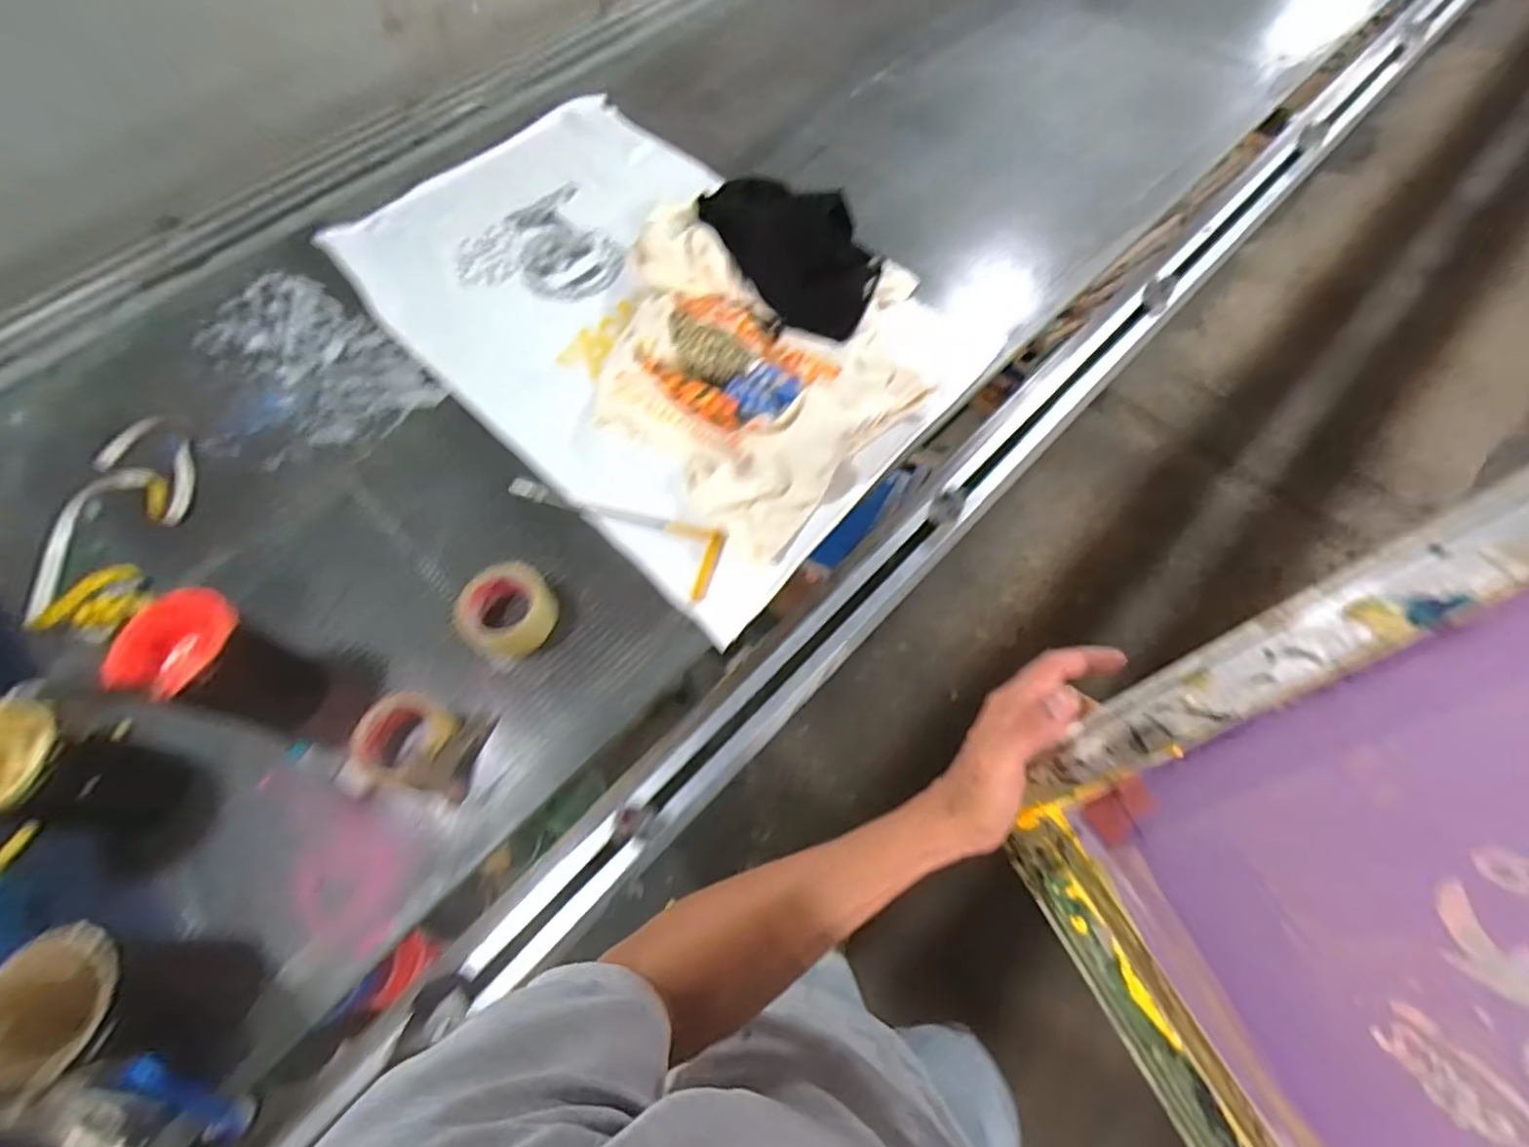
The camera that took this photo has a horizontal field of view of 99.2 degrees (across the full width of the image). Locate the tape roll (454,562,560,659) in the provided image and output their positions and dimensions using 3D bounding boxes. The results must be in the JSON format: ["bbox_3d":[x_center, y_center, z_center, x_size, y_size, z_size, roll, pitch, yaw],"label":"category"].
[{"bbox_3d":[-0.310,0.044,0.788,0.108,0.044,0.110,-1,62,3],"label":"tape roll"}]

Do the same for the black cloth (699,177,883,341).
[{"bbox_3d":[0.036,-0.473,0.973,0.261,0.155,0.148,6,63,7],"label":"black cloth"}]

